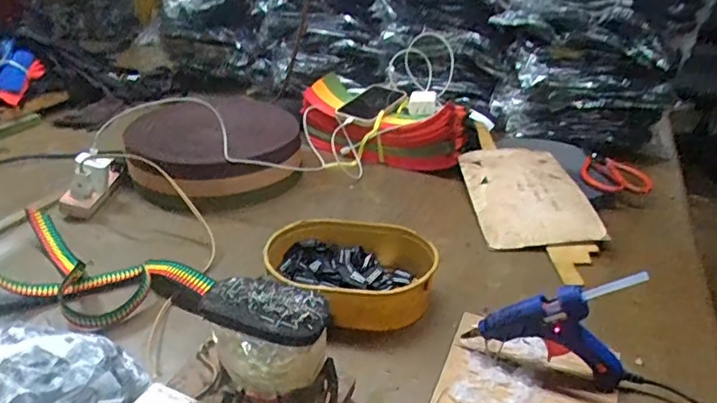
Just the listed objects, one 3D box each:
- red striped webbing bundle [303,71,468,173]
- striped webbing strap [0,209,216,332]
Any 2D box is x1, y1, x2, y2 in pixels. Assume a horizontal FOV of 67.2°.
[{"bbox_3d":[0.043,-0.133,0.936,0.281,0.108,0.135,14,32,25],"label":"red striped webbing bundle"},{"bbox_3d":[-0.315,0.084,0.624,0.292,0.044,0.140,11,31,20],"label":"striped webbing strap"}]

